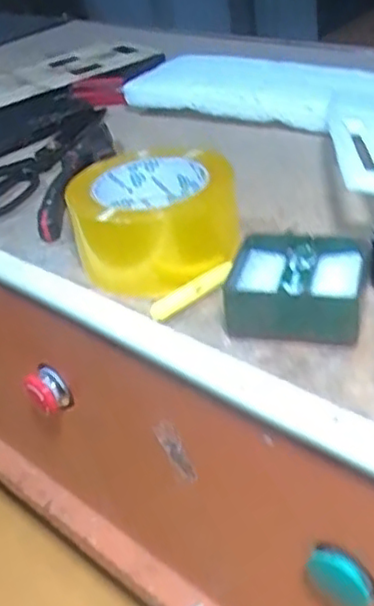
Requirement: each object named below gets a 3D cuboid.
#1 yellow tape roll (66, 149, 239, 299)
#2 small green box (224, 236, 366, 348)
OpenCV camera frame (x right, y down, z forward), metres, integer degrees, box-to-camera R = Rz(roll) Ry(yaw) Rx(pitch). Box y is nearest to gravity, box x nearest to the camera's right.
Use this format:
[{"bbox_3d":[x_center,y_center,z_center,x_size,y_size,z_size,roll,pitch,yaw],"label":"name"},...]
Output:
[{"bbox_3d":[-0.023,-0.057,0.460,0.104,0.061,0.108,-4,32,3],"label":"yellow tape roll"},{"bbox_3d":[0.065,-0.008,0.400,0.074,0.033,0.070,5,34,17],"label":"small green box"}]

